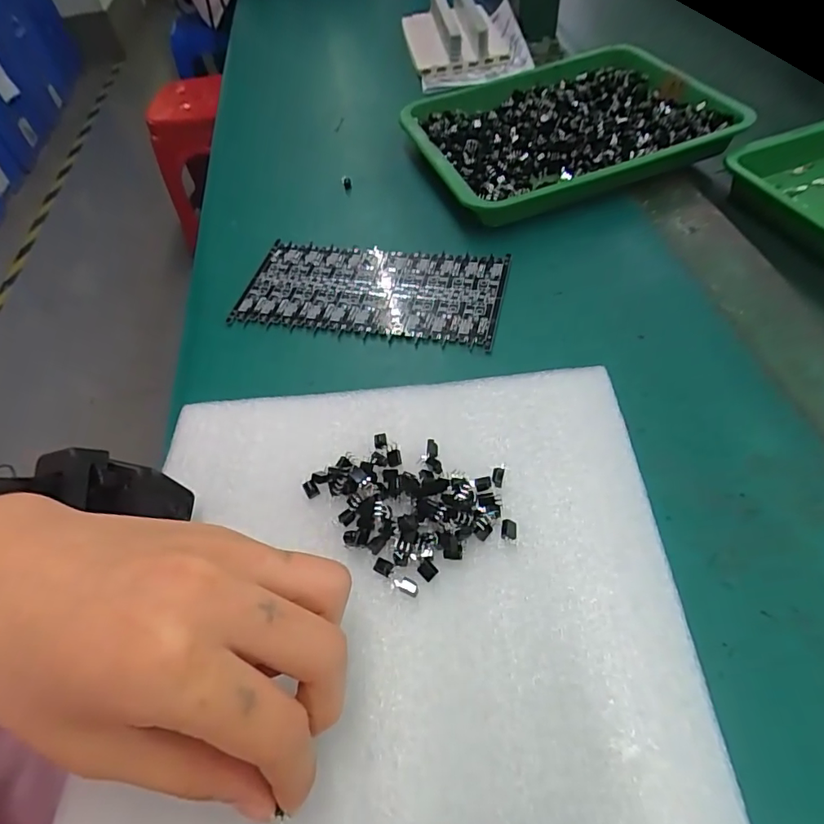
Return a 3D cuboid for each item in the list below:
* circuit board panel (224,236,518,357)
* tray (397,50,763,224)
[{"bbox_3d":[-0.026,-0.076,0.313,0.161,0.008,0.071,9,55,13],"label":"circuit board panel"},{"bbox_3d":[0.115,-0.219,0.388,0.221,0.027,0.165,-19,54,-7],"label":"tray"}]

